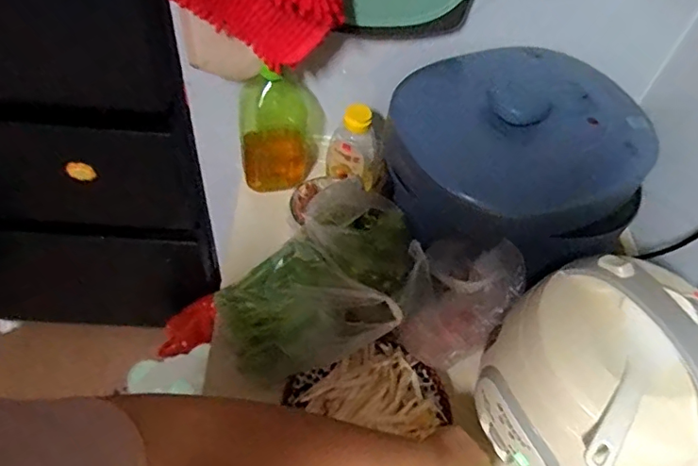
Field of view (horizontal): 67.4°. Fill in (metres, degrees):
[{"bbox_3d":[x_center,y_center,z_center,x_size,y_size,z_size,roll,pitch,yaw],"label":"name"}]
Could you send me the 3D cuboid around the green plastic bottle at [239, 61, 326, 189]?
[{"bbox_3d":[-0.099,-0.153,0.775,0.121,0.192,0.066,1,53,-6],"label":"green plastic bottle"}]

